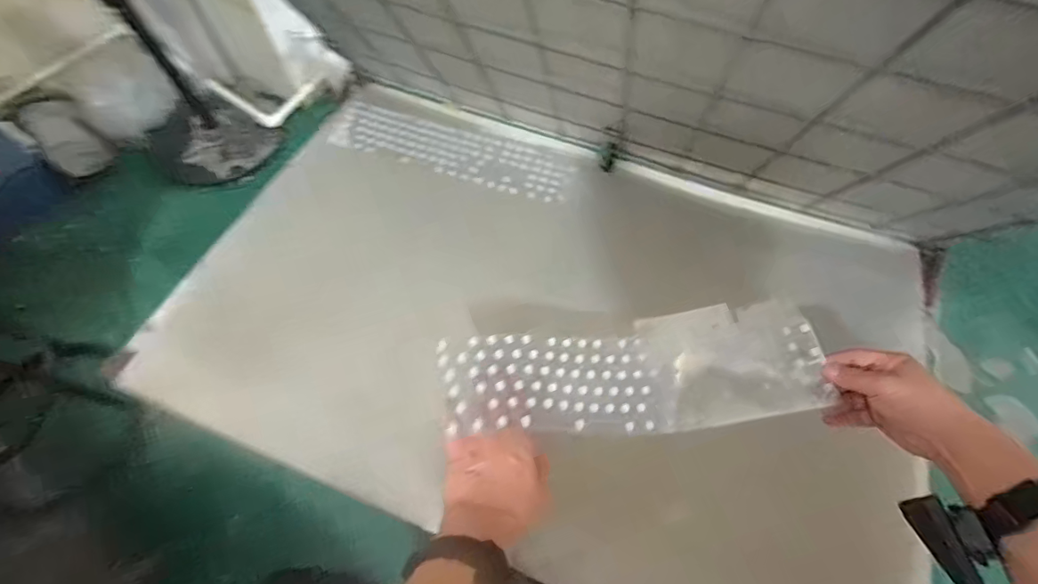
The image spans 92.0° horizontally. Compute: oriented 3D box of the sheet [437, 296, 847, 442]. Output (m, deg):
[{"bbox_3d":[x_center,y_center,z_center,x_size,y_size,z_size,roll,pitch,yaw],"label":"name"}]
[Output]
[{"bbox_3d":[0.116,0.080,0.527,0.384,0.065,0.126,-3,65,-9],"label":"sheet"}]

